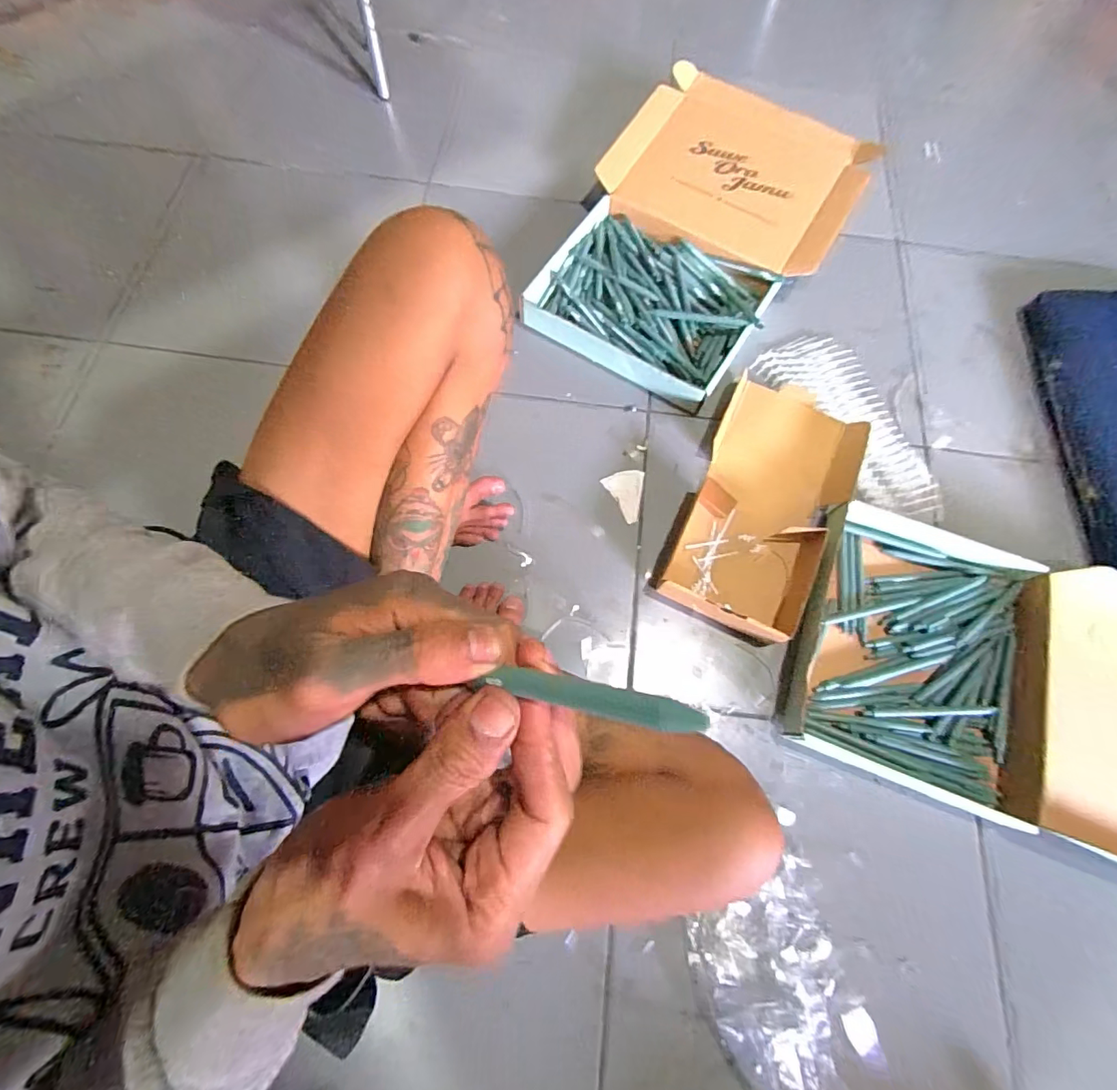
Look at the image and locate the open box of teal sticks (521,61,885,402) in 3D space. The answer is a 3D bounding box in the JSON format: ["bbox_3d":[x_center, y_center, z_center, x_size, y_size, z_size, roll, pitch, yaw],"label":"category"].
[{"bbox_3d":[0.221,-0.488,0.777,0.357,0.087,0.545,29,74,9],"label":"open box of teal sticks"}]

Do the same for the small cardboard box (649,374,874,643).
[{"bbox_3d":[0.281,-0.062,0.653,0.188,0.052,0.366,25,74,8],"label":"small cardboard box"}]

